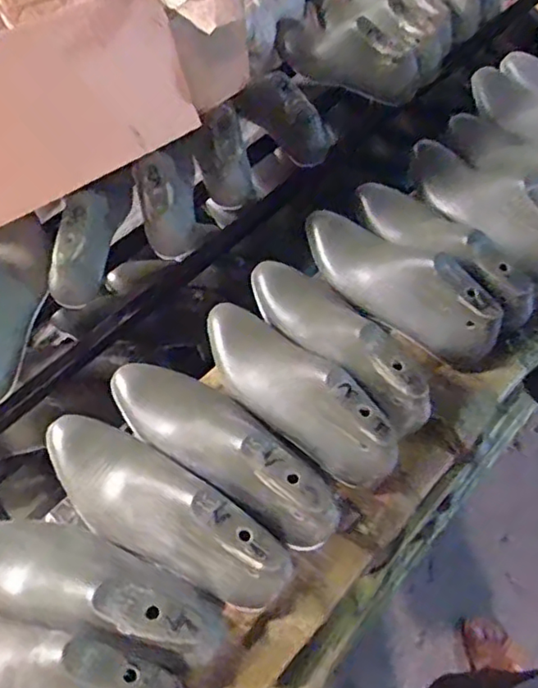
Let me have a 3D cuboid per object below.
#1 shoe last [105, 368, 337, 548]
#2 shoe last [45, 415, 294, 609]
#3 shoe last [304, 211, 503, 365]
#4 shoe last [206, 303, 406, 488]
[{"bbox_3d":[-0.039,0.086,0.514,0.243,0.098,0.077,28,62,35],"label":"shoe last"},{"bbox_3d":[-0.095,0.123,0.471,0.240,0.071,0.077,30,64,21],"label":"shoe last"},{"bbox_3d":[0.116,-0.069,0.579,0.068,0.074,0.225,-34,61,-17],"label":"shoe last"},{"bbox_3d":[0.019,0.031,0.533,0.073,0.070,0.241,-39,63,-19],"label":"shoe last"}]

